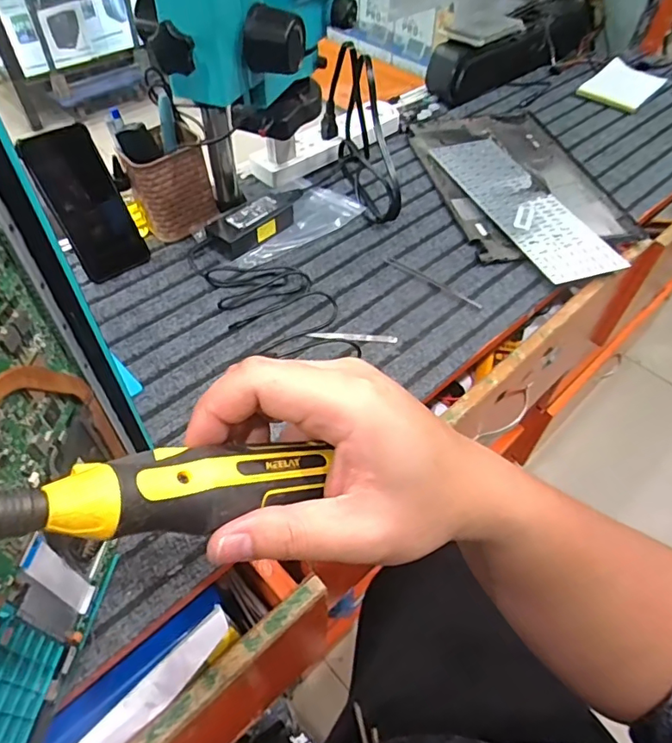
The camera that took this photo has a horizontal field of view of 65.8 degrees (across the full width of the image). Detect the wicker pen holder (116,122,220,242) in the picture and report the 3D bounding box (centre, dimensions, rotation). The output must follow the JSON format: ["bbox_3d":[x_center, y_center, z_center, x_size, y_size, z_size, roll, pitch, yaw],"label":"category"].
[{"bbox_3d":[-0.197,-0.224,0.623,0.088,0.102,0.071,-23,53,-19],"label":"wicker pen holder"}]

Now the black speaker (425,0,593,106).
[{"bbox_3d":[0.327,-0.580,0.933,0.389,0.080,0.114,-36,58,-27],"label":"black speaker"}]

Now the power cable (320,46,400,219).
[{"bbox_3d":[0.029,-0.305,0.667,0.052,0.155,0.196,-11,50,-10],"label":"power cable"}]

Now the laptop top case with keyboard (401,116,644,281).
[{"bbox_3d":[0.252,-0.262,0.718,0.221,0.017,0.393,-9,50,-8],"label":"laptop top case with keyboard"}]

